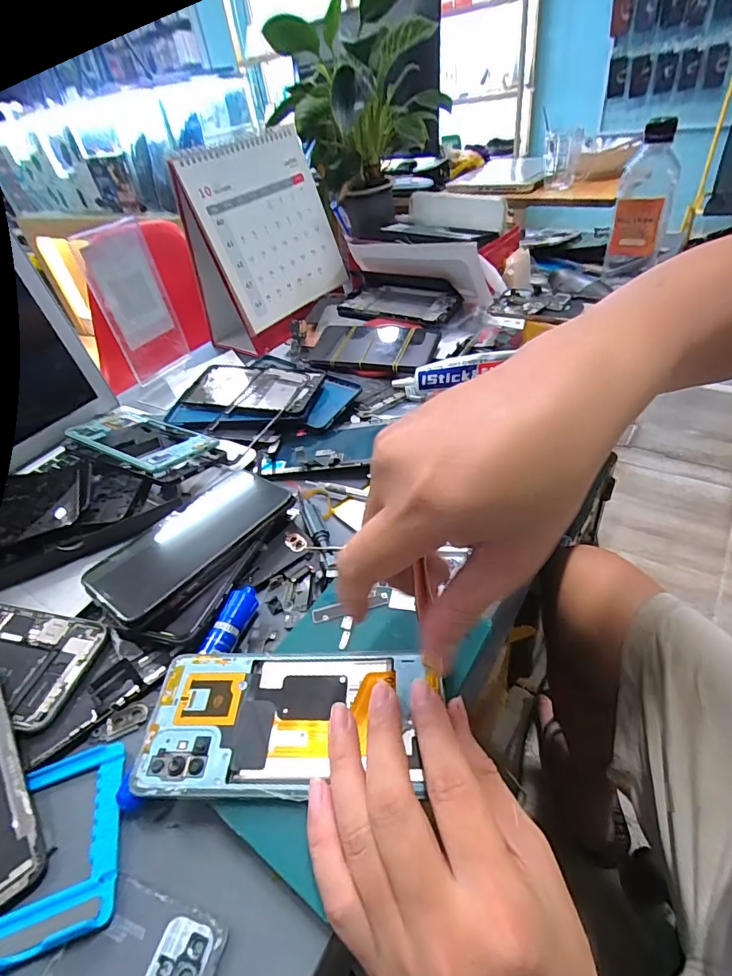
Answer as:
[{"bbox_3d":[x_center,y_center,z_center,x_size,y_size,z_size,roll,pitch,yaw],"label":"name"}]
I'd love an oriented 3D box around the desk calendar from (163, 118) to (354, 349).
[{"bbox_3d":[-0.136,-0.335,0.635,0.109,0.216,0.205,19,49,30],"label":"desk calendar"}]

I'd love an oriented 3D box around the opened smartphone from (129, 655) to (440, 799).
[{"bbox_3d":[-0.044,0.123,0.250,0.146,0.008,0.073,-1,45,4],"label":"opened smartphone"}]

